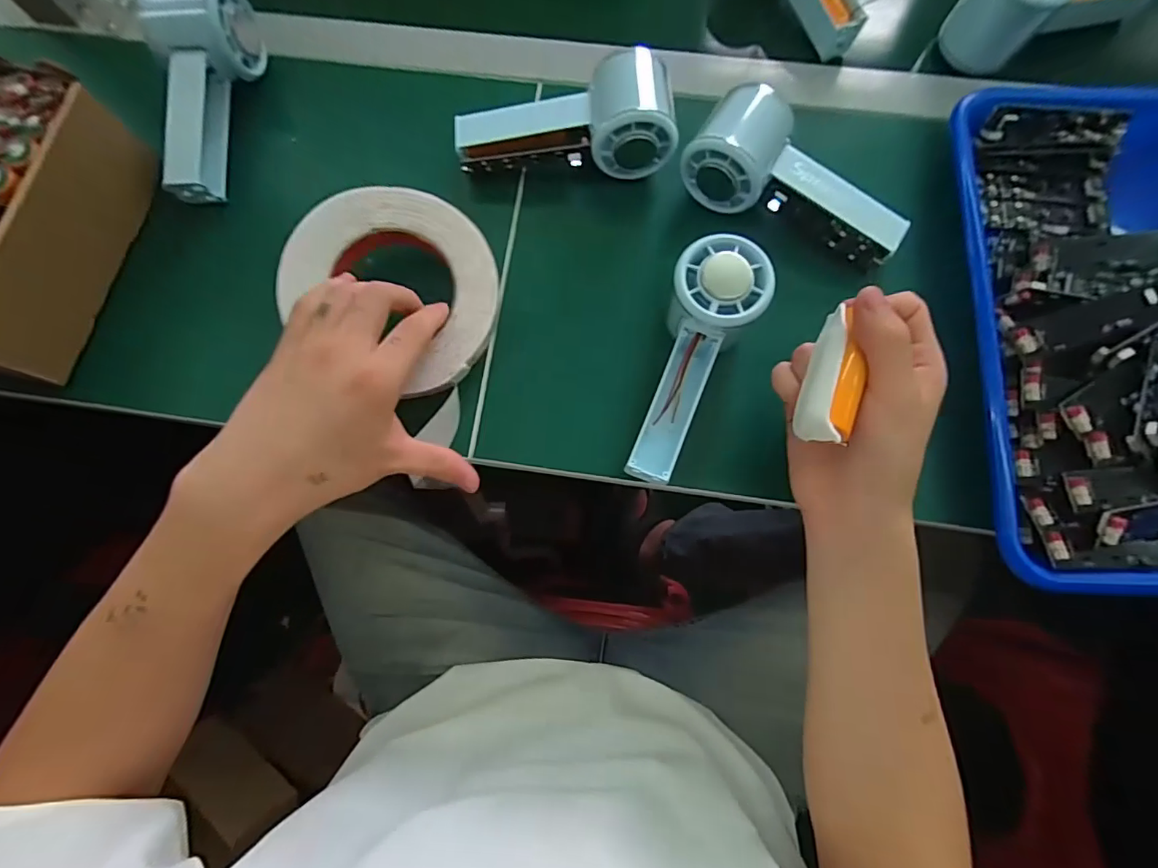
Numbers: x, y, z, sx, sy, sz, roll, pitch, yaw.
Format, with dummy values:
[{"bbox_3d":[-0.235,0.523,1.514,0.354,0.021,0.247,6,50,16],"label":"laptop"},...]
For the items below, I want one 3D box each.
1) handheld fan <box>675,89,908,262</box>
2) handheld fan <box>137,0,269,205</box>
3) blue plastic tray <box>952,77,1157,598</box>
[{"bbox_3d":[0.151,-0.175,0.348,0.151,0.047,0.070,26,79,7],"label":"handheld fan"},{"bbox_3d":[-0.277,-0.248,0.370,0.058,0.055,0.151,4,77,3],"label":"handheld fan"},{"bbox_3d":[0.377,-0.078,0.352,0.244,0.071,0.358,2,77,2],"label":"blue plastic tray"}]

